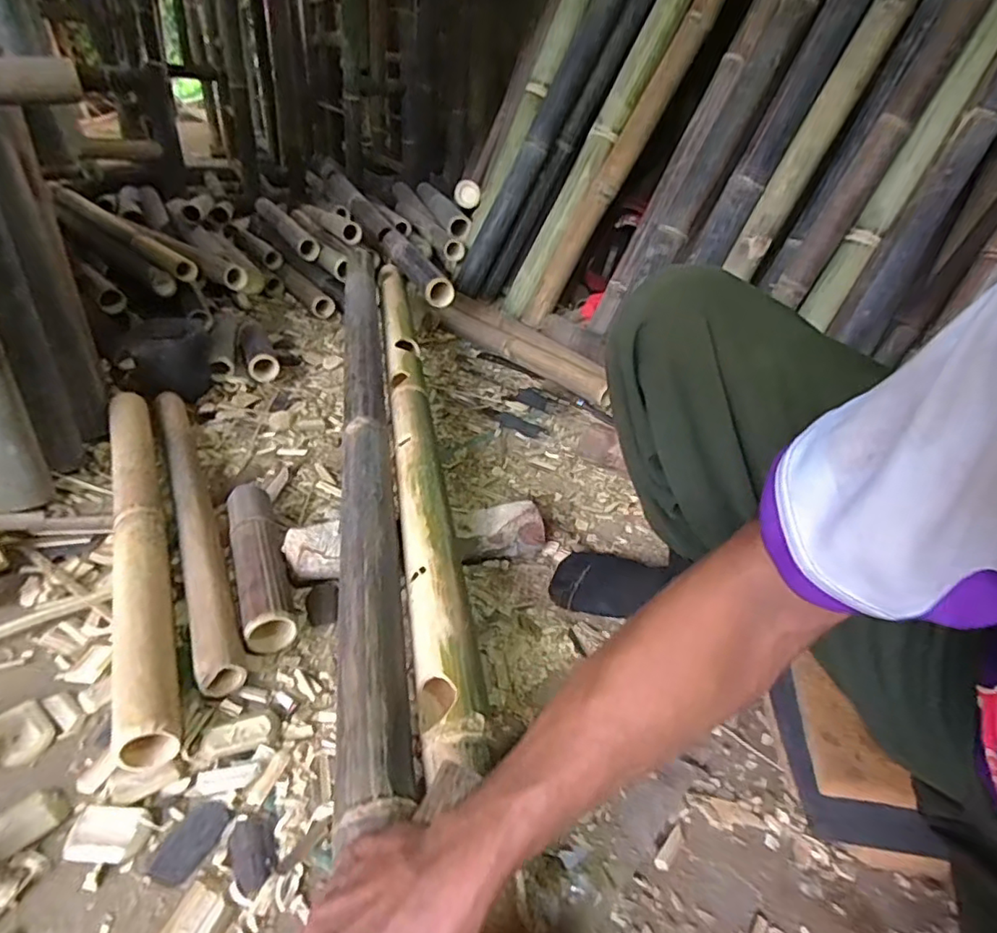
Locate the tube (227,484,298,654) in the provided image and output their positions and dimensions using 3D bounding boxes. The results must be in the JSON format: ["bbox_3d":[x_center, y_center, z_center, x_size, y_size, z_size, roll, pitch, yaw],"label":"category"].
[{"bbox_3d":[-0.297,0.110,0.723,0.058,0.060,0.259,-10,40,-23],"label":"tube"}]

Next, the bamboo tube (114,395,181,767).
[{"bbox_3d":[-0.457,0.072,0.742,0.053,0.066,0.642,-12,41,-25],"label":"bamboo tube"}]

